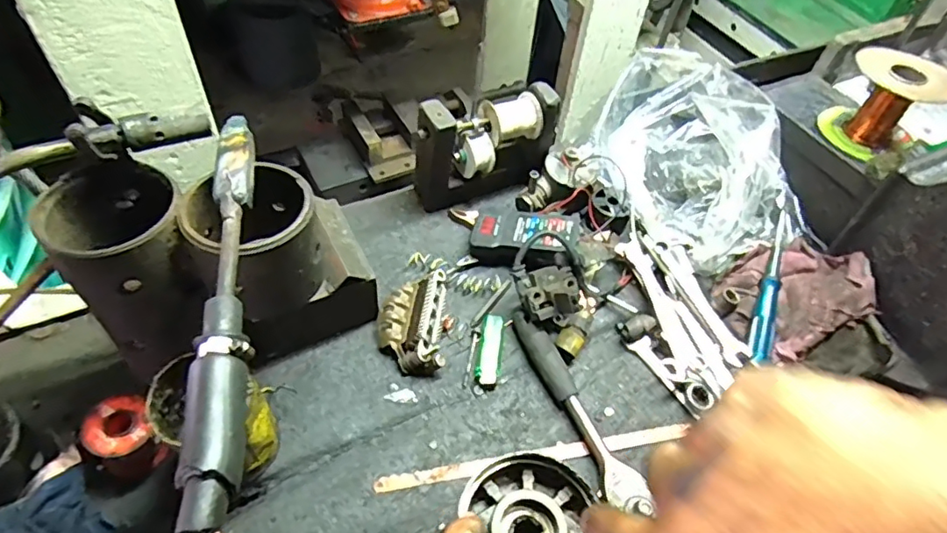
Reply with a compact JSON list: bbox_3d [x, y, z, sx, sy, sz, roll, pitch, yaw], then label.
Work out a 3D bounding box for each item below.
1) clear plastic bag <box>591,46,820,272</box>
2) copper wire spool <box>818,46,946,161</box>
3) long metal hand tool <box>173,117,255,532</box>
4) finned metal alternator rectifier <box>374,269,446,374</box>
[{"bbox_3d":[0.251,-0.122,0.701,0.181,0.142,0.269,-12,53,-15],"label":"clear plastic bag"},{"bbox_3d":[0.429,-0.169,0.601,0.081,0.086,0.094,-33,61,-28],"label":"copper wire spool"},{"bbox_3d":[-0.145,0.011,0.342,0.028,0.027,0.268,-4,52,-9],"label":"long metal hand tool"},{"bbox_3d":[-0.064,0.056,0.594,0.066,0.031,0.109,2,51,-4],"label":"finned metal alternator rectifier"}]

